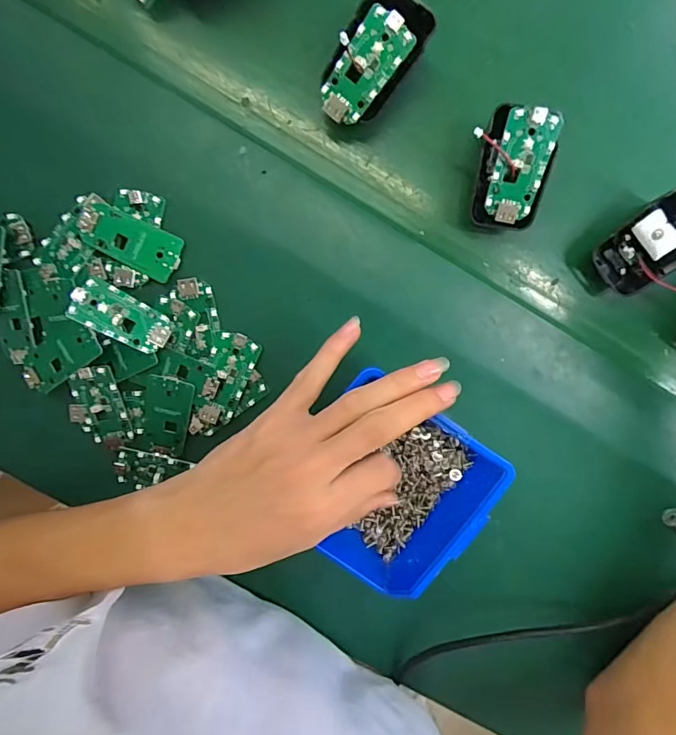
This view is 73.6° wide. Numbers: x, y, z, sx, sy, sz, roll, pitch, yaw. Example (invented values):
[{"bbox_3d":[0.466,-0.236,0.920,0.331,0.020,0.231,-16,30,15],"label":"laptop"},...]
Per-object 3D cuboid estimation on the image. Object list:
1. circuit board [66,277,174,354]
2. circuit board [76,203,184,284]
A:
[{"bbox_3d":[-0.143,-0.034,0.300,0.063,0.004,0.030,28,76,-11],"label":"circuit board"},{"bbox_3d":[-0.138,-0.083,0.297,0.065,0.010,0.032,24,97,-1],"label":"circuit board"}]

